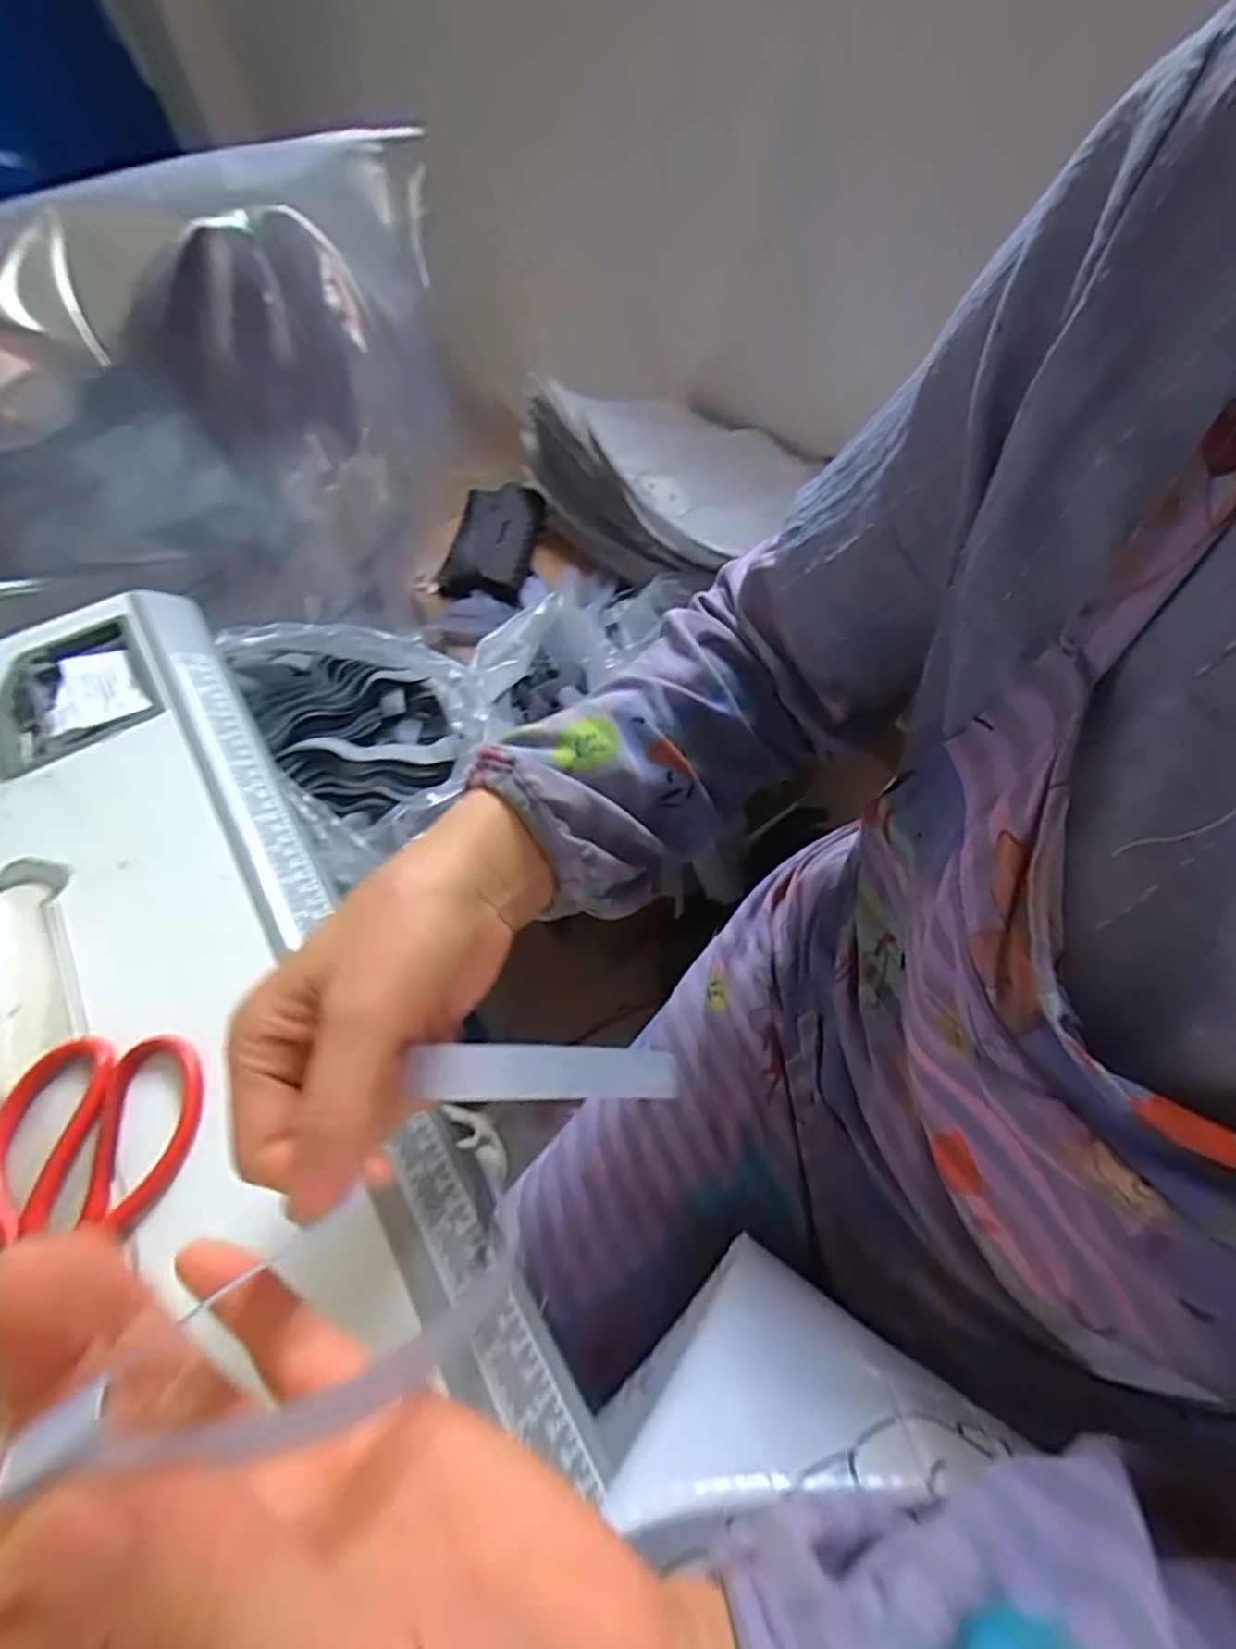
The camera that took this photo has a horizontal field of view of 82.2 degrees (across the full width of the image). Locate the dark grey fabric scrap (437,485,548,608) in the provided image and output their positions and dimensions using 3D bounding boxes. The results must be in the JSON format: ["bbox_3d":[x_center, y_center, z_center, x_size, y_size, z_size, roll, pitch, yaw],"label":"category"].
[{"bbox_3d":[-0.189,-0.444,1.097,0.119,0.062,0.234,12,59,11],"label":"dark grey fabric scrap"}]

